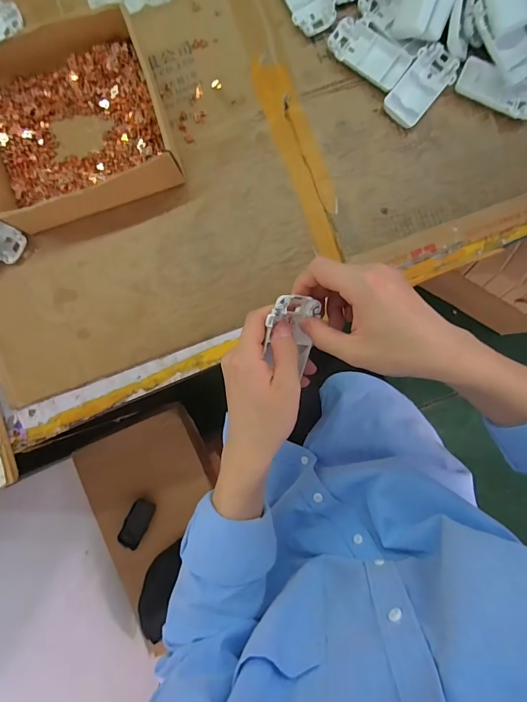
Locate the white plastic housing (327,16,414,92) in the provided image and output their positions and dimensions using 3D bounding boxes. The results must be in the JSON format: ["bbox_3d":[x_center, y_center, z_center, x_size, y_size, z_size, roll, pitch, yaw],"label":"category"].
[{"bbox_3d":[0.120,-0.342,0.428,0.095,0.012,0.048,36,91,3],"label":"white plastic housing"}]

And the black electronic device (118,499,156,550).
[{"bbox_3d":[-0.291,0.394,0.855,0.050,0.020,0.110,24,87,3],"label":"black electronic device"}]

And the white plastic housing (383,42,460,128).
[{"bbox_3d":[0.184,-0.309,0.436,0.049,0.017,0.093,36,91,3],"label":"white plastic housing"}]

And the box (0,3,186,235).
[{"bbox_3d":[-0.223,-0.266,0.431,0.212,0.061,0.210,-18,88,3],"label":"box"}]

